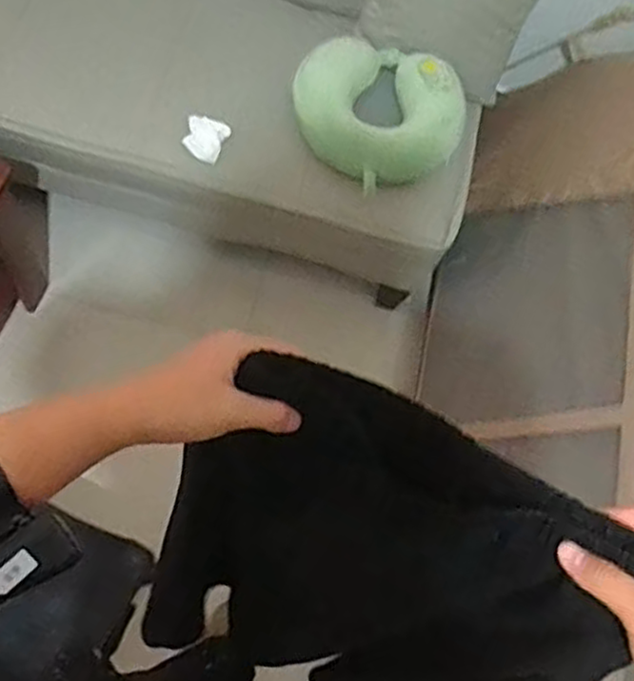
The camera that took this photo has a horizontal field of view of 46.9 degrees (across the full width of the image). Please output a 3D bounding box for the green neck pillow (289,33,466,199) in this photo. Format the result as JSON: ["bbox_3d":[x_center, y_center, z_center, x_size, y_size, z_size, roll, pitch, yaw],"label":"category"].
[{"bbox_3d":[0.097,-0.395,1.271,0.301,0.086,0.243,23,70,11],"label":"green neck pillow"}]

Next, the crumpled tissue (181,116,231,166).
[{"bbox_3d":[-0.191,-0.351,1.267,0.070,0.050,0.072,21,70,11],"label":"crumpled tissue"}]

